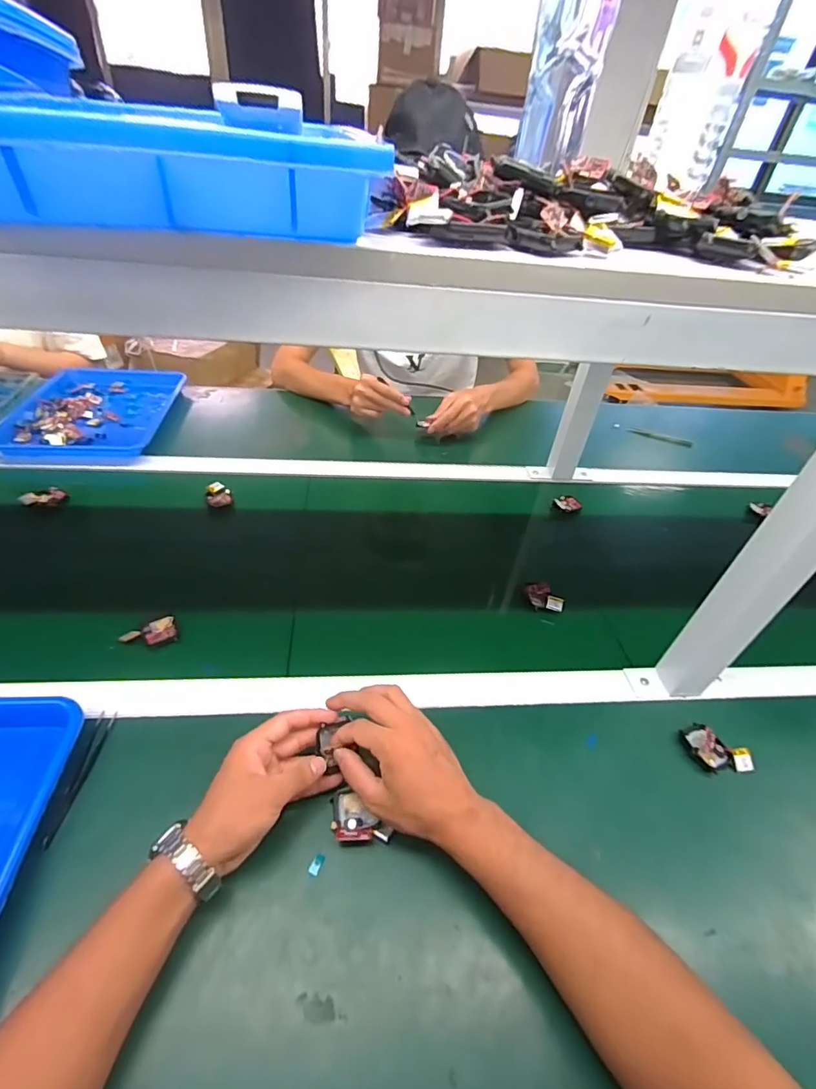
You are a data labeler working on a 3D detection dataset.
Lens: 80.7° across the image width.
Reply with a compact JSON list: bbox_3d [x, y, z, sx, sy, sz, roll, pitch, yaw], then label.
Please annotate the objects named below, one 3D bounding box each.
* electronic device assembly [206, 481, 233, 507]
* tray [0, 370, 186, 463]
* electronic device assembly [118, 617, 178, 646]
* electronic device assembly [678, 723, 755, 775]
[{"bbox_3d":[-0.299,-0.081,0.760,0.036,0.022,0.047,-12,46,-19],"label":"electronic device assembly"},{"bbox_3d":[-0.591,-0.262,0.927,0.258,0.031,0.357,1,43,-6],"label":"tray"},{"bbox_3d":[-0.304,0.106,0.564,0.057,0.014,0.031,-15,47,-22],"label":"electronic device assembly"},{"bbox_3d":[0.323,0.217,0.503,0.067,0.016,0.040,32,48,25],"label":"electronic device assembly"}]

